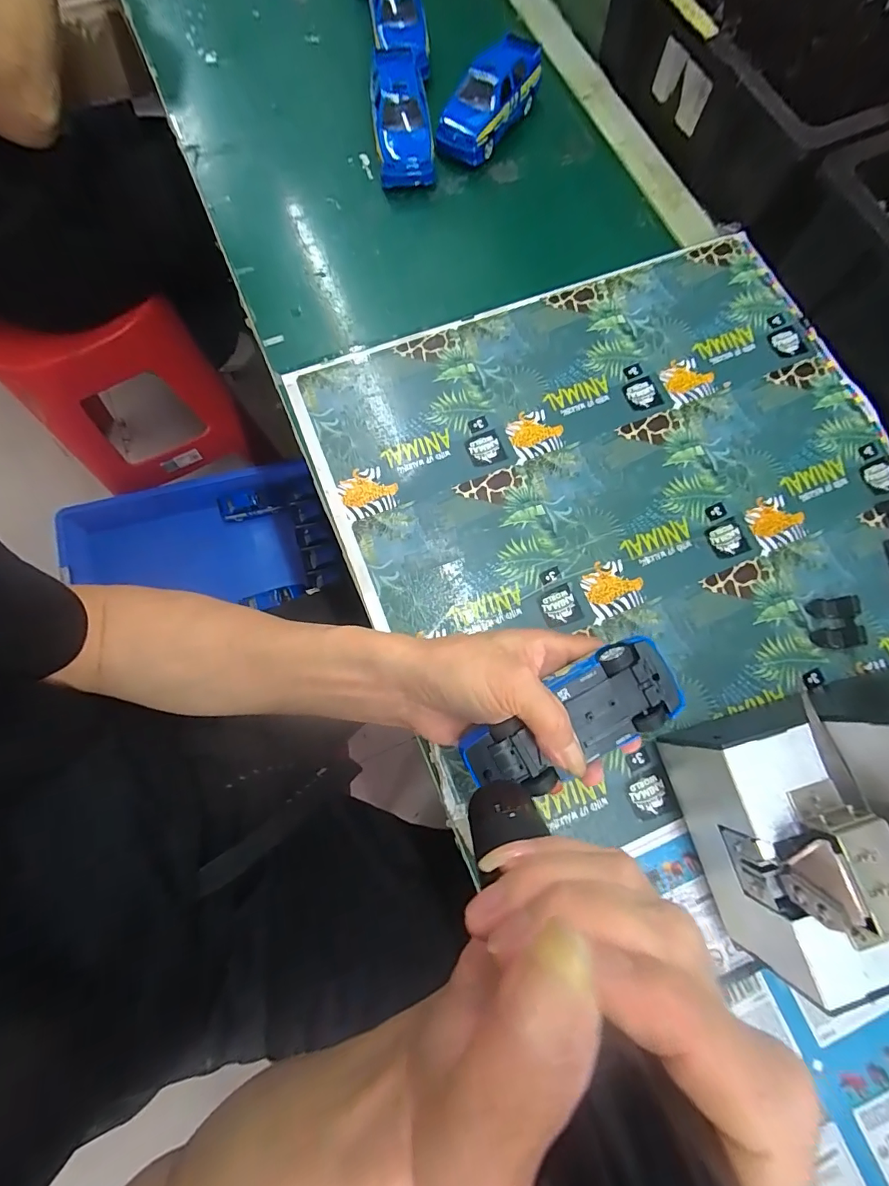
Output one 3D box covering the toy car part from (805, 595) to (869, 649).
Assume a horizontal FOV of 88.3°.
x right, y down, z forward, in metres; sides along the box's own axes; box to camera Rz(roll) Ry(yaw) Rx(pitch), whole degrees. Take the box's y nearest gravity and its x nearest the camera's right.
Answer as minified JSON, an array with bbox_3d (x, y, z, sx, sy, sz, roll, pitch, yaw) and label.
[{"bbox_3d":[0.287,0.021,0.336,0.027,0.016,0.037,1,76,-1],"label":"toy car part"}]

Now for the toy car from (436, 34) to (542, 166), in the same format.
[{"bbox_3d":[0.045,-0.473,0.440,0.055,0.040,0.132,34,78,7],"label":"toy car"}]

